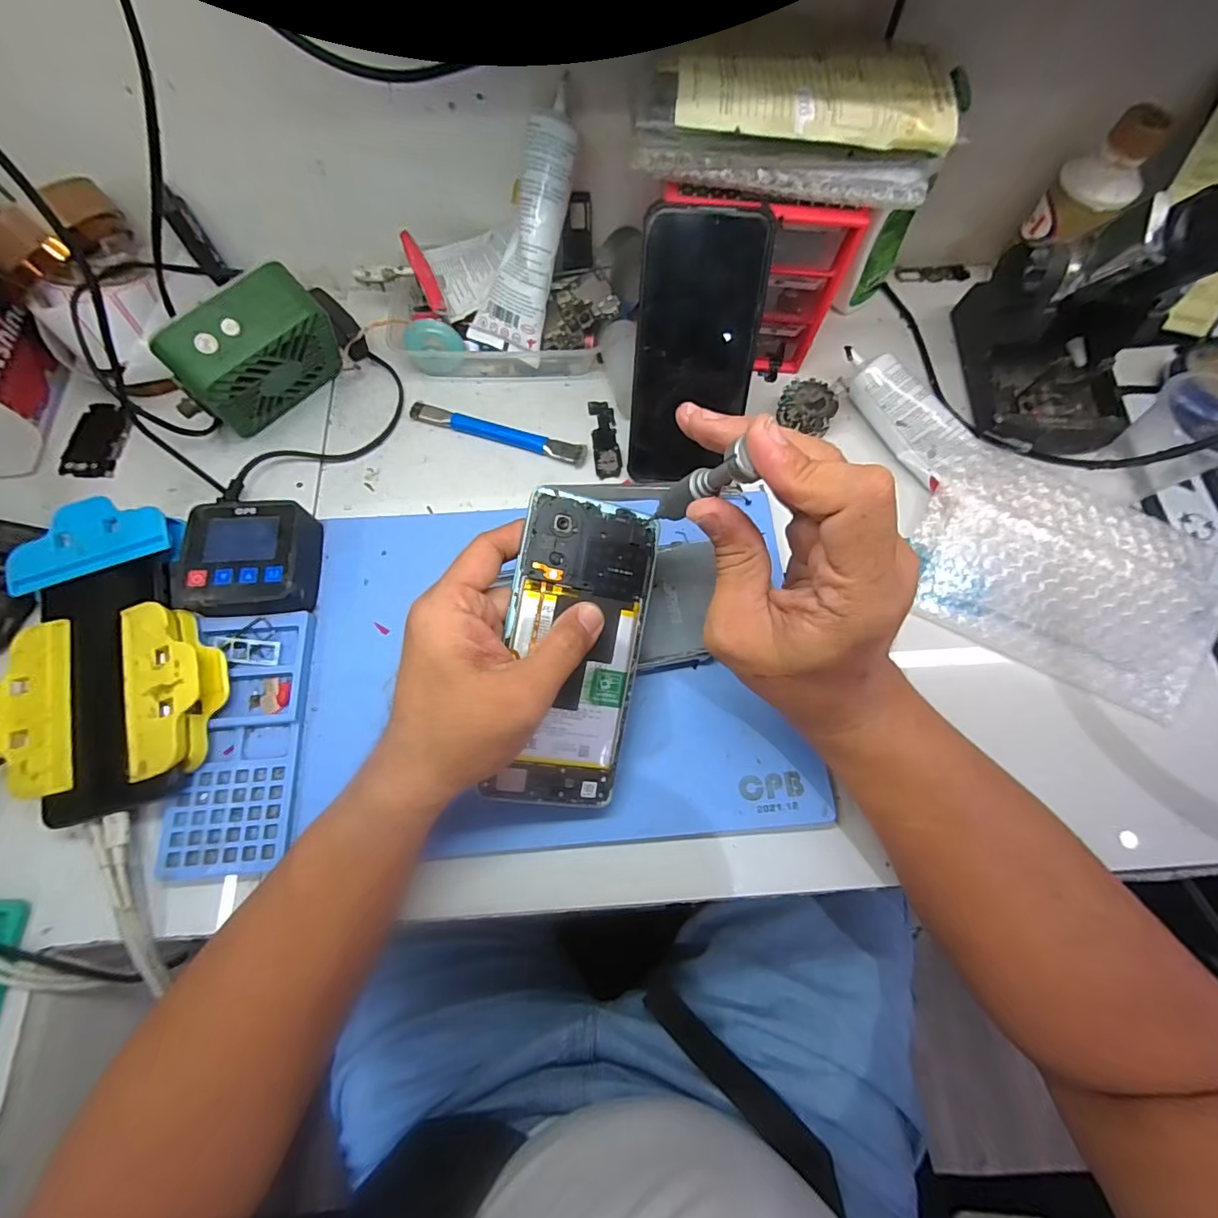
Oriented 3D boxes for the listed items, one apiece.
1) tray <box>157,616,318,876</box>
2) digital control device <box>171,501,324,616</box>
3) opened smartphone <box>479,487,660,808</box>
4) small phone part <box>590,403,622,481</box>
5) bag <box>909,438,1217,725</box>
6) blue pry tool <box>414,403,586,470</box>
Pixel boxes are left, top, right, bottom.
[{"bbox_3d":[-0.217,0.076,0.311,0.066,0.016,0.148,-2,70,-1],"label":"tray"},{"bbox_3d":[-0.230,-0.029,0.339,0.072,0.038,0.071,-4,70,-2],"label":"digital control device"},{"bbox_3d":[-0.018,0.022,0.284,0.073,0.005,0.164,10,86,-17],"label":"opened smartphone"},{"bbox_3d":[-0.003,-0.132,0.401,0.020,0.004,0.070,-6,70,-3],"label":"small phone part"},{"bbox_3d":[0.300,-0.026,0.347,0.175,0.033,0.128,28,72,9],"label":"bag"},{"bbox_3d":[-0.084,-0.134,0.399,0.138,0.009,0.017,17,71,6],"label":"blue pry tool"}]

